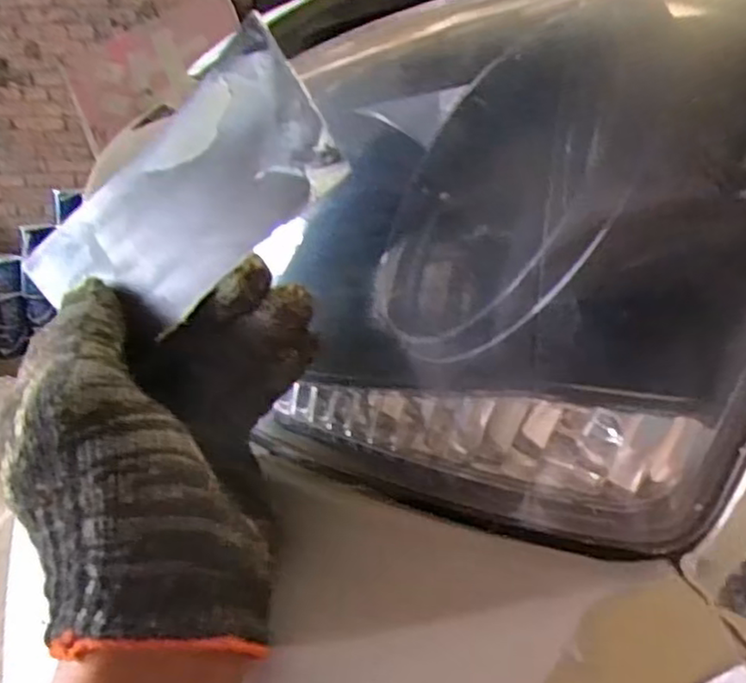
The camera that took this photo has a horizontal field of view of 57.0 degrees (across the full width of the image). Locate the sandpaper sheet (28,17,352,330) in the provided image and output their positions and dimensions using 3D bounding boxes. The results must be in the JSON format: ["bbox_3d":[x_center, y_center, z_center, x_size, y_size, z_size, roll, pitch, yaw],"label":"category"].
[{"bbox_3d":[-0.067,-0.042,0.234,0.122,0.061,0.012,-37,-17,21],"label":"sandpaper sheet"}]

